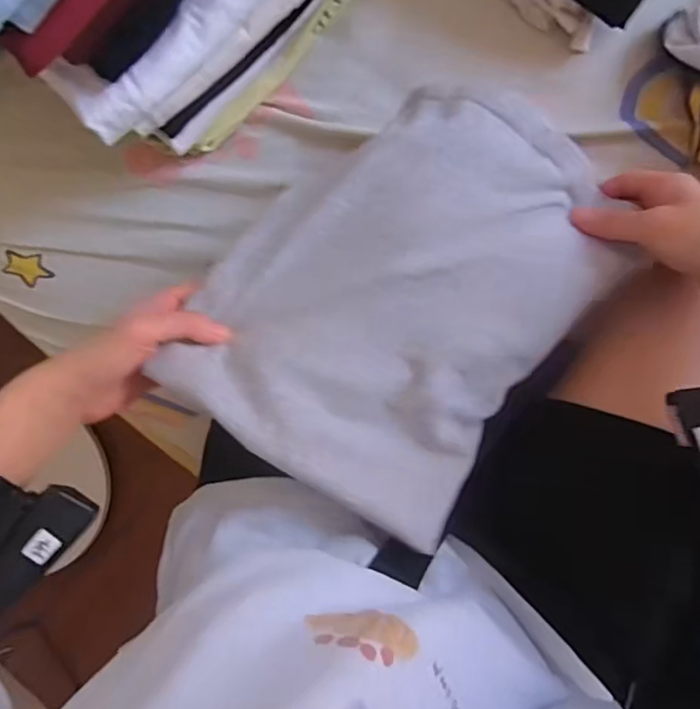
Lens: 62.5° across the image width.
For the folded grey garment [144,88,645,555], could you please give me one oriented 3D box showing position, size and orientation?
[{"bbox_3d":[0.040,-0.045,0.376,0.211,0.066,0.270,35,94,2],"label":"folded grey garment"}]

